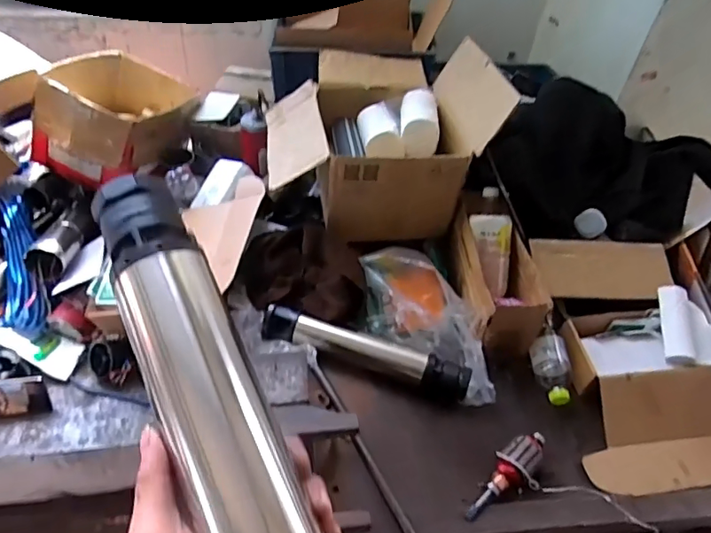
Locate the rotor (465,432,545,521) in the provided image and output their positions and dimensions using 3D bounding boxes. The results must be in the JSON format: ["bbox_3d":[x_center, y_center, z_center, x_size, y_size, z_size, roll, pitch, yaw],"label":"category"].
[{"bbox_3d":[0.231,0.319,0.776,0.179,0.044,0.060,-33,57,-33],"label":"rotor"}]

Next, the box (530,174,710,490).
[{"bbox_3d":[0.558,0.111,0.945,0.386,0.171,0.518,0,45,-7],"label":"box"}]

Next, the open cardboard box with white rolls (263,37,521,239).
[{"bbox_3d":[0.025,-0.302,1.065,0.421,0.267,0.431,-6,46,-12],"label":"open cardboard box with white rolls"}]

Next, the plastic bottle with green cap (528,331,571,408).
[{"bbox_3d":[0.345,0.183,0.907,0.058,0.063,0.124,-1,45,-8],"label":"plastic bottle with green cap"}]

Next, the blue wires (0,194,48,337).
[{"bbox_3d":[-0.696,-0.015,1.055,0.090,0.053,0.326,-13,67,-19],"label":"blue wires"}]

